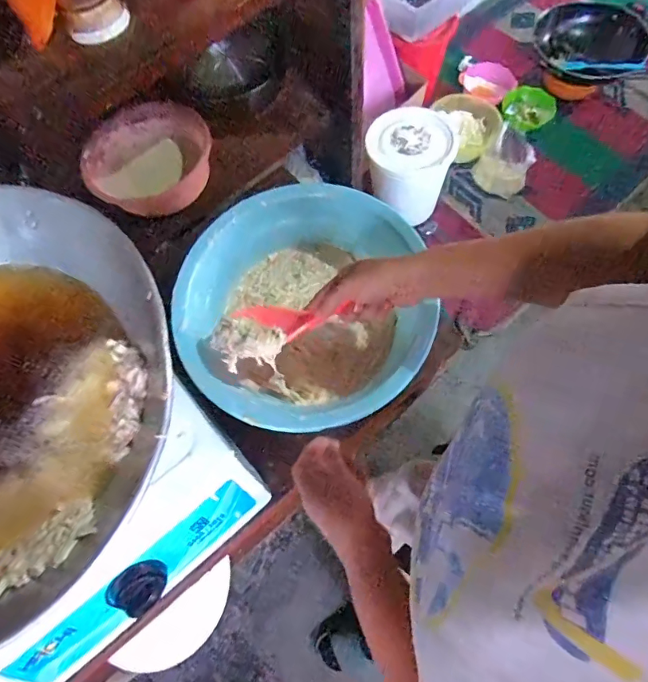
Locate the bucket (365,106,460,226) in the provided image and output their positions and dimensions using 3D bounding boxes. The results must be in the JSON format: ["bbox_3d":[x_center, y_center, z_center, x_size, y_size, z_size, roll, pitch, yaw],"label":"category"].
[{"bbox_3d":[0.253,-0.517,1.324,0.221,0.278,0.208,-1,69,3],"label":"bucket"}]

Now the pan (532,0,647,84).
[{"bbox_3d":[0.889,-0.959,1.479,0.382,0.133,0.251,4,69,5],"label":"pan"}]

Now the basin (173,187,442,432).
[{"bbox_3d":[-0.026,-0.037,0.534,0.276,0.096,0.281,-1,69,3],"label":"basin"}]

